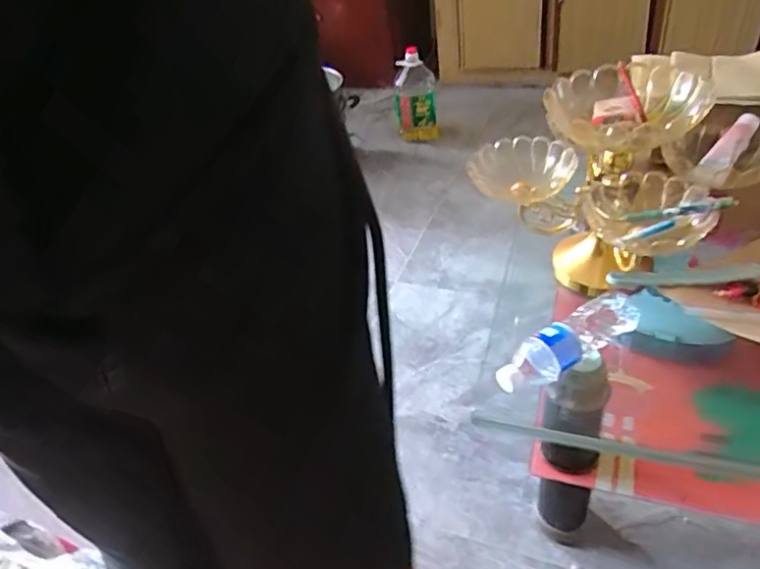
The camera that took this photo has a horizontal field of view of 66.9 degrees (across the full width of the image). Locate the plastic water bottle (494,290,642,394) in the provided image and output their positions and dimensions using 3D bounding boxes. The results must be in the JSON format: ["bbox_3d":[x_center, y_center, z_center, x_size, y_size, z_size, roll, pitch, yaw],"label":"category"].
[{"bbox_3d":[0.255,0.074,0.775,0.240,0.055,0.061,-32,44,-21],"label":"plastic water bottle"}]

